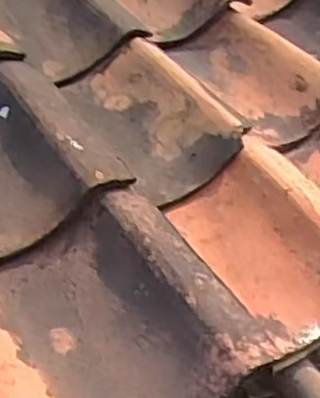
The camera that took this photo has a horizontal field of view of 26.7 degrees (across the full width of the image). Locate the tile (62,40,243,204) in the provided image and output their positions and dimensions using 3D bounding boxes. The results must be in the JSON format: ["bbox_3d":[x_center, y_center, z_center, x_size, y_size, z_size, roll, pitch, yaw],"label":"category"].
[{"bbox_3d":[-0.012,-0.121,0.895,0.169,0.055,0.263,-30,57,-11],"label":"tile"}]

